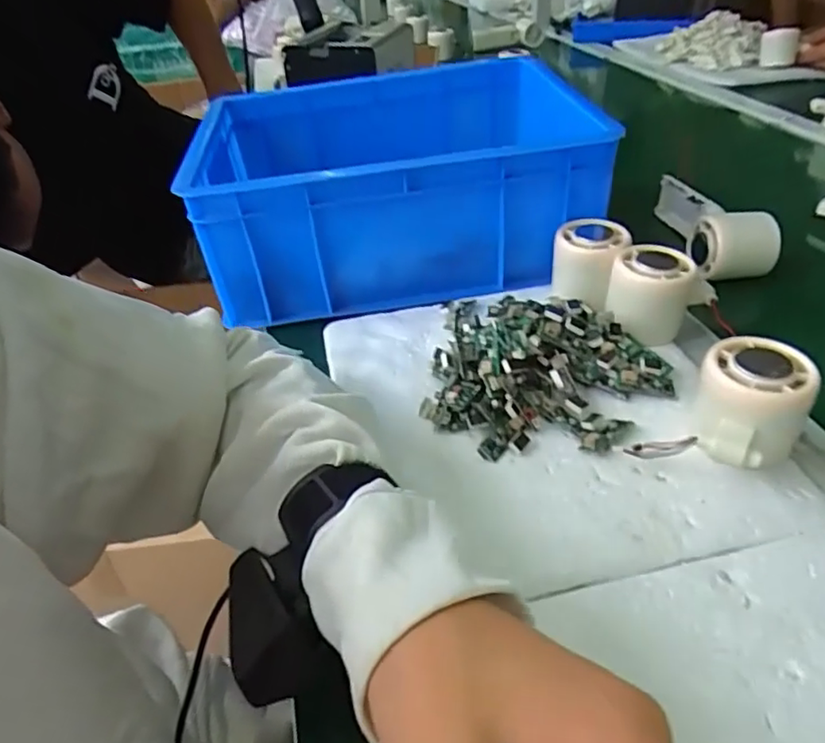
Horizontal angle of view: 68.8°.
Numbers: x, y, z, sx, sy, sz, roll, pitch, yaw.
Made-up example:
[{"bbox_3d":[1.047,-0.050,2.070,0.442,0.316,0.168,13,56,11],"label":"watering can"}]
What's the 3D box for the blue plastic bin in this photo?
[{"bbox_3d":[-0.018,-0.179,0.571,0.326,0.133,0.258,-8,38,-3],"label":"blue plastic bin"}]

